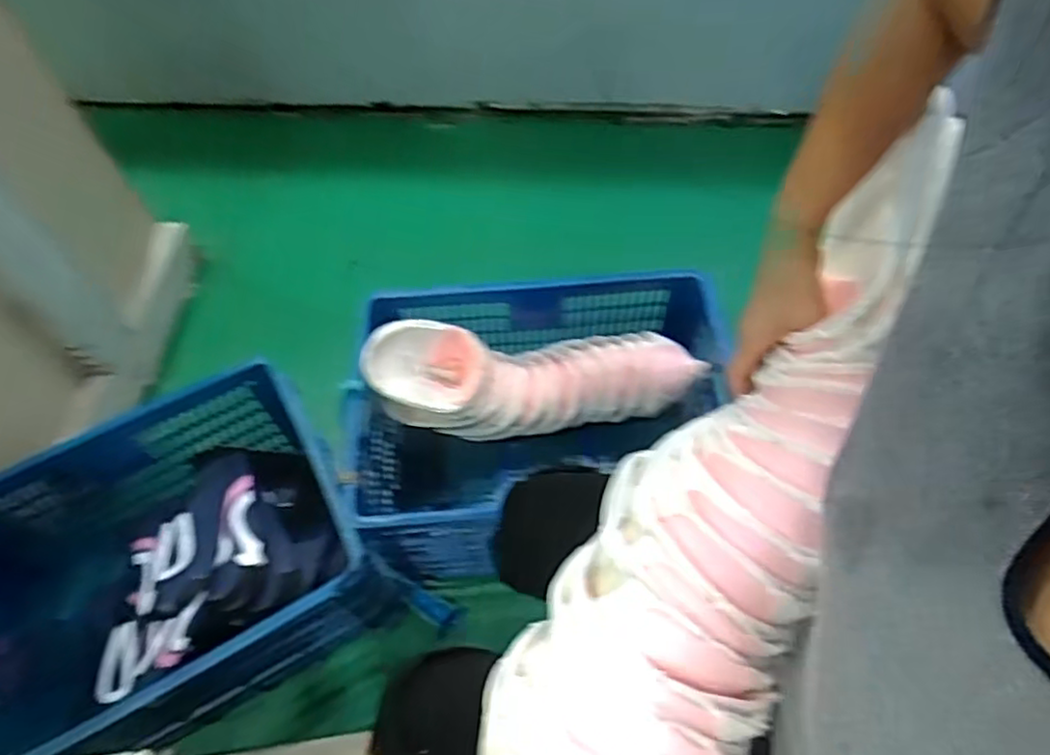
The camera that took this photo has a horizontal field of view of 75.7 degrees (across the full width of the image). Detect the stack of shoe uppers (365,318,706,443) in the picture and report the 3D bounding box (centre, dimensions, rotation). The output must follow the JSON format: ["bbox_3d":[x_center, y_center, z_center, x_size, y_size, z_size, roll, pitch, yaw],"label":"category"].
[{"bbox_3d":[0.020,-0.017,1.163,0.534,0.203,0.143,-7,59,-3],"label":"stack of shoe uppers"}]

